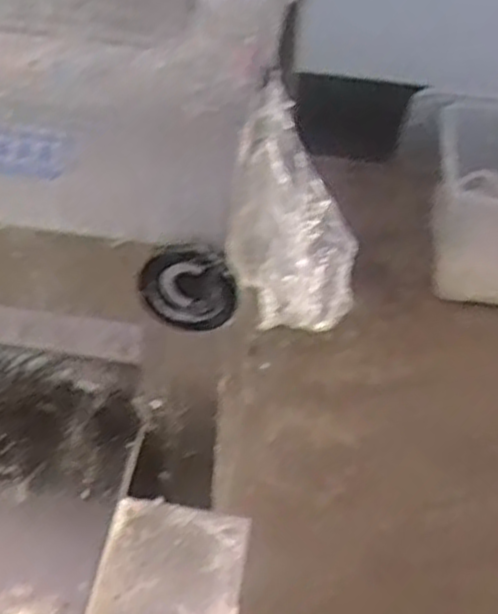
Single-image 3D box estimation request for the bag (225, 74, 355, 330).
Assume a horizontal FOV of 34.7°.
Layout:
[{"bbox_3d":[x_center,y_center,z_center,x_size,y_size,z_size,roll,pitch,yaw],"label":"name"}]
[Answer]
[{"bbox_3d":[0.071,-0.141,1.191,0.197,0.344,0.172,3,43,-2],"label":"bag"}]

